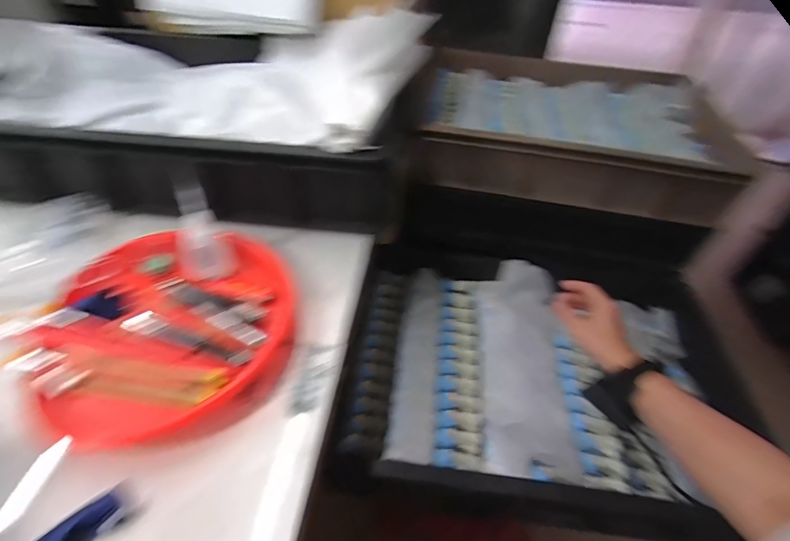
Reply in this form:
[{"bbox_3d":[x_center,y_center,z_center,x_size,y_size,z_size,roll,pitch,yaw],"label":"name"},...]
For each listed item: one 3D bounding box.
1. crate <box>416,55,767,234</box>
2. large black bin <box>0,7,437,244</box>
[{"bbox_3d":[0.356,-0.280,0.821,0.592,0.121,0.404,12,45,8],"label":"crate"},{"bbox_3d":[-0.268,-0.260,0.605,0.550,0.162,0.392,10,45,6],"label":"large black bin"}]

